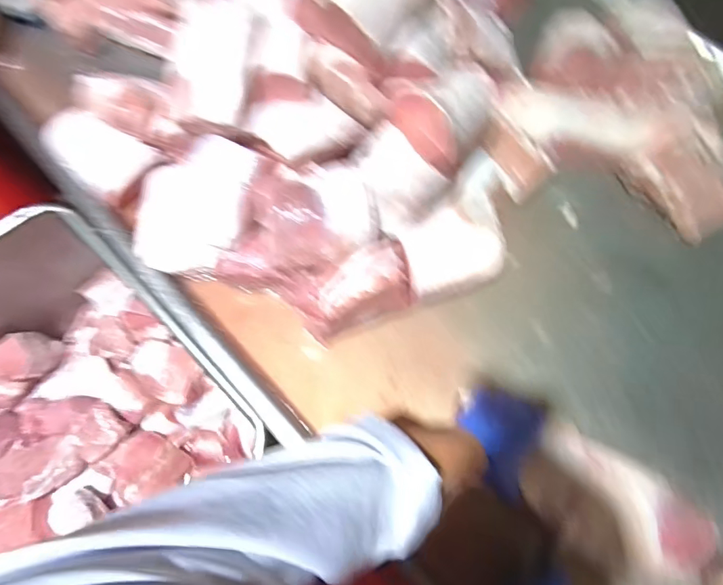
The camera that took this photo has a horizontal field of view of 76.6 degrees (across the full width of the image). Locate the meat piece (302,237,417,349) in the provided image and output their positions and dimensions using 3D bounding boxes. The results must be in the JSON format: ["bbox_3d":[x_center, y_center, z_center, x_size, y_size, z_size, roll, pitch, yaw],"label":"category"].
[{"bbox_3d":[-0.007,0.001,0.679,0.171,0.097,0.091,-25,72,-11],"label":"meat piece"}]

